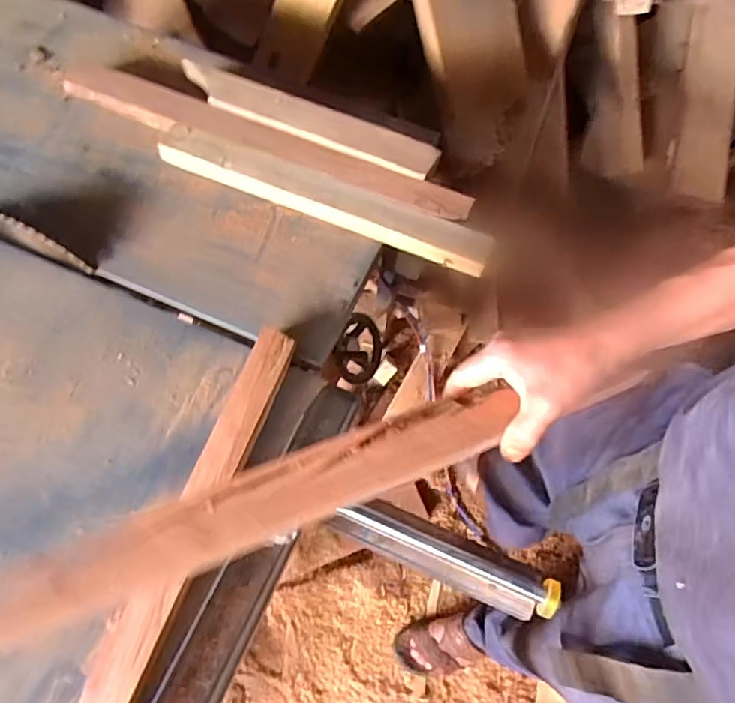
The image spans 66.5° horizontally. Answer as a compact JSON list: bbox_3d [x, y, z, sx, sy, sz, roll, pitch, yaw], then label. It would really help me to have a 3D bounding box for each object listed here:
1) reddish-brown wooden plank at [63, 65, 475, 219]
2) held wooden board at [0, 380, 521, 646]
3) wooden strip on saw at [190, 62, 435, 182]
[{"bbox_3d":[-0.153,-0.283,0.765,0.603,0.036,0.057,22,67,9],"label":"reddish-brown wooden plank"},{"bbox_3d":[-0.095,0.120,0.428,0.452,0.019,0.054,-20,67,-11],"label":"held wooden board"},{"bbox_3d":[-0.088,-0.317,0.760,0.375,0.021,0.059,23,67,9],"label":"wooden strip on saw"}]

